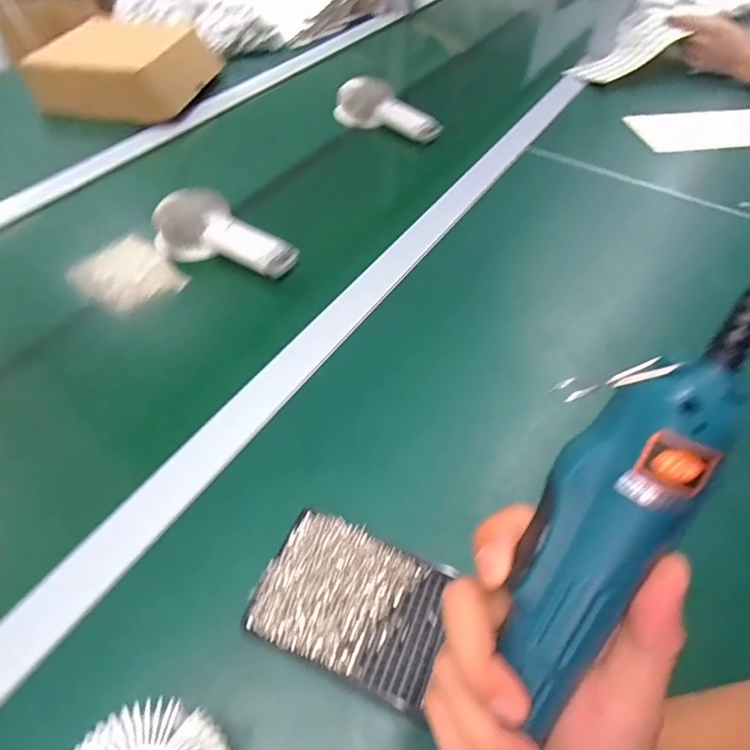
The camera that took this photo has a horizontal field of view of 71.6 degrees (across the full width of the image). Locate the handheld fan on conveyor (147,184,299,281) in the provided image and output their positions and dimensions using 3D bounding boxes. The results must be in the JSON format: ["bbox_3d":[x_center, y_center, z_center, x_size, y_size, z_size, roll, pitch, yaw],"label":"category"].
[{"bbox_3d":[-0.169,-0.158,0.600,0.176,0.065,0.066,19,53,13],"label":"handheld fan on conveyor"}]

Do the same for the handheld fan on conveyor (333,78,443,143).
[{"bbox_3d":[0.023,-0.410,0.808,0.186,0.046,0.068,26,55,18],"label":"handheld fan on conveyor"}]

